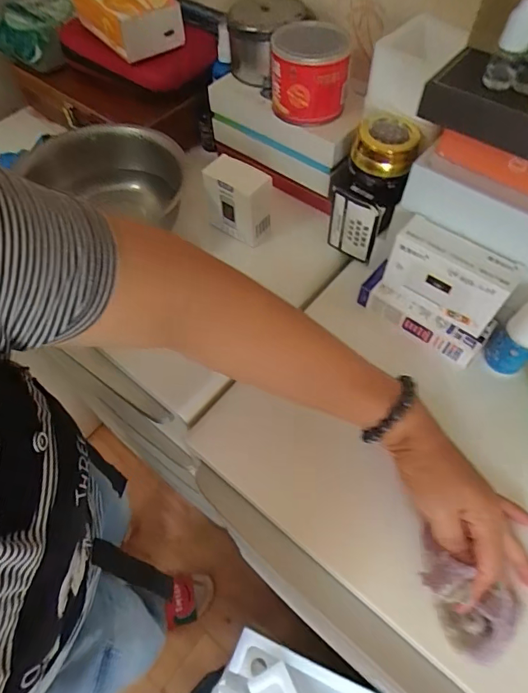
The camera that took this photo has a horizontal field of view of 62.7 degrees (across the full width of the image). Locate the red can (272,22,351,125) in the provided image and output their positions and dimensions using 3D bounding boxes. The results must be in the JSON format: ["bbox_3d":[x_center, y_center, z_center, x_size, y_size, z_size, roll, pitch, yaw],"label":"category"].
[{"bbox_3d":[0.048,-0.299,0.477,0.080,0.081,0.092,3,59,4],"label":"red can"}]

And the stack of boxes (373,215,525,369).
[{"bbox_3d":[0.172,-0.054,0.428,0.123,0.104,0.051,37,66,21],"label":"stack of boxes"}]

